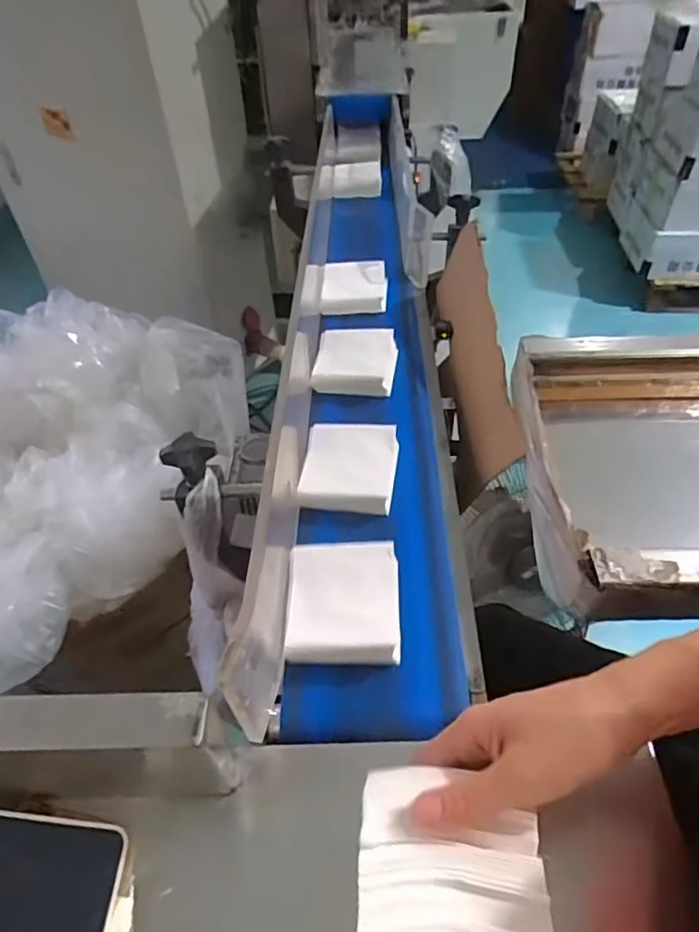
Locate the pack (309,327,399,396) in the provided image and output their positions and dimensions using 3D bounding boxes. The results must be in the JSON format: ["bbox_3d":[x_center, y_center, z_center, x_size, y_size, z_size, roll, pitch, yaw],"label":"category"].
[{"bbox_3d":[0.008,-0.128,0.713,0.094,0.036,0.099,5,47,7],"label":"pack"}]

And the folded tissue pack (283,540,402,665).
[{"bbox_3d":[-0.005,0.113,0.484,0.090,0.037,0.096,0,46,2],"label":"folded tissue pack"}]

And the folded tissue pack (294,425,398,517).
[{"bbox_3d":[0.000,0.001,0.588,0.091,0.037,0.092,5,47,7],"label":"folded tissue pack"}]

